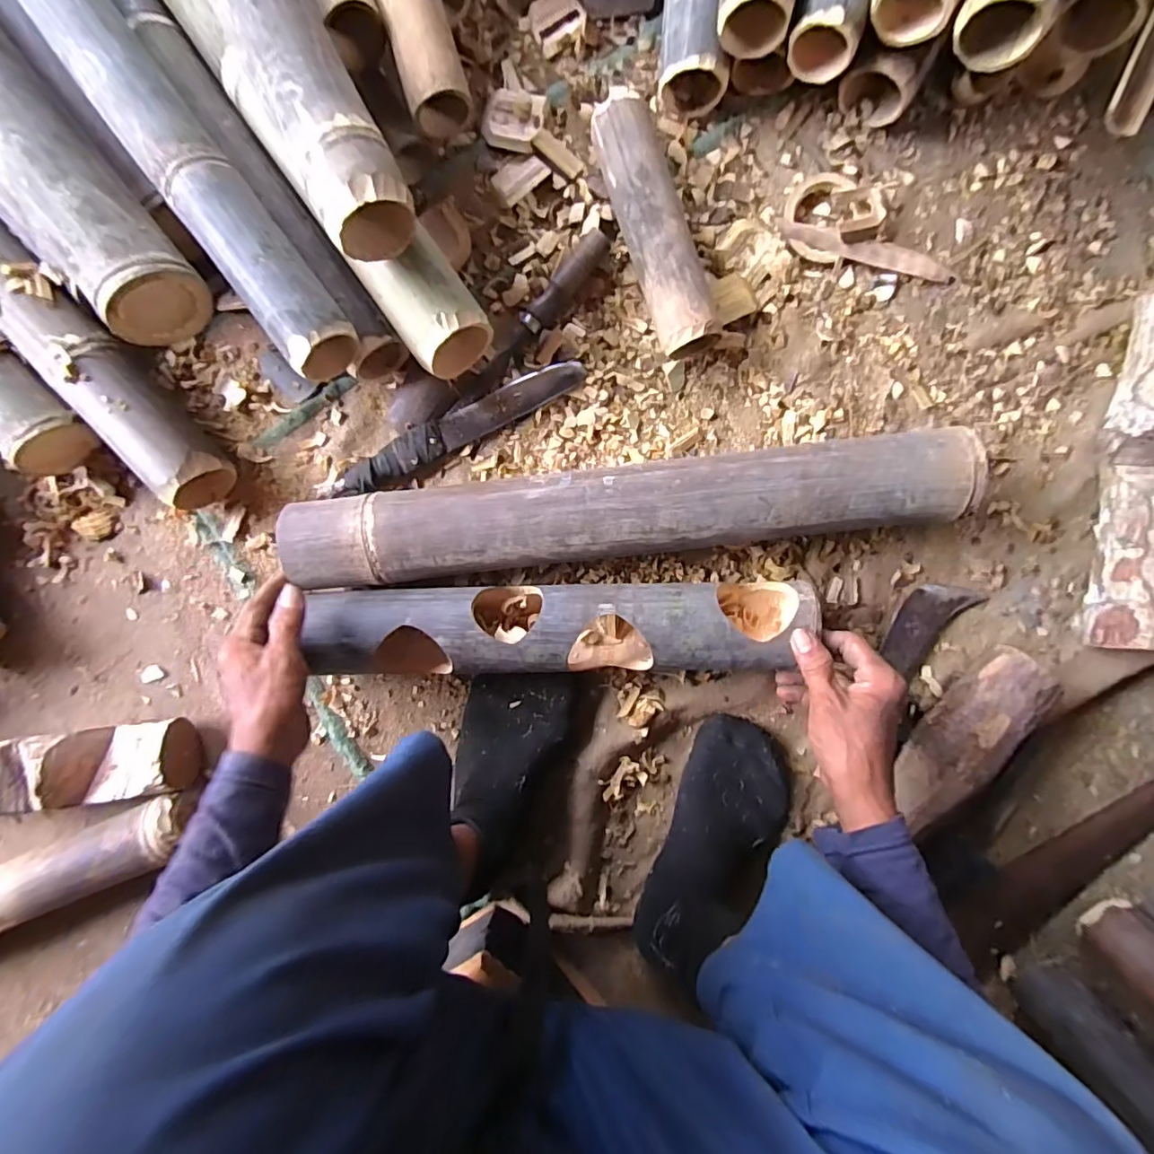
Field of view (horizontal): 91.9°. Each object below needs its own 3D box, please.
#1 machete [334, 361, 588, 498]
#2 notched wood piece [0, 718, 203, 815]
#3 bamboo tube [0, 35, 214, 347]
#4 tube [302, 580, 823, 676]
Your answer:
[{"bbox_3d":[-0.118,-0.148,0.555,0.268,0.020,0.037,-26,93,4],"label":"machete"},{"bbox_3d":[-0.540,0.198,0.569,0.307,0.060,0.074,-6,94,3],"label":"notched wood piece"},{"bbox_3d":[-0.520,-0.444,0.451,0.080,0.076,0.587,-39,92,4],"label":"bamboo tube"},{"bbox_3d":[-0.024,0.051,0.518,0.453,0.083,0.088,-1,94,-1],"label":"tube"}]

